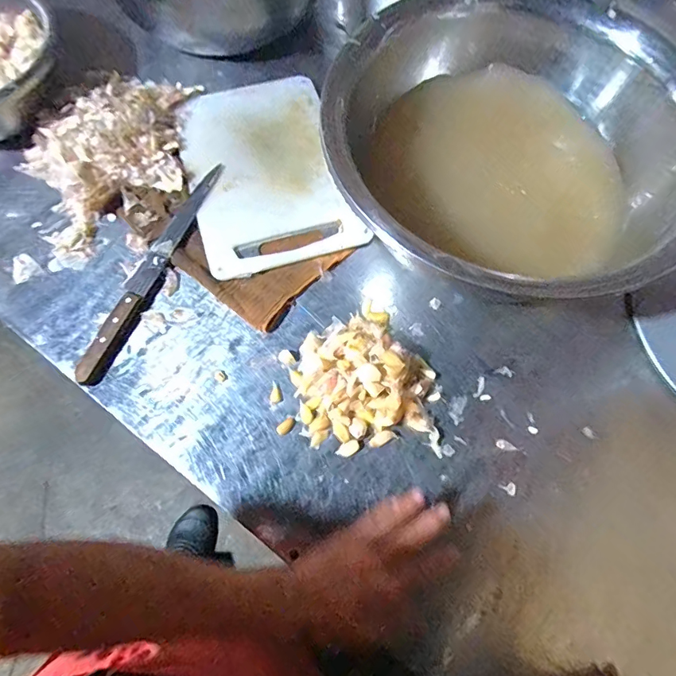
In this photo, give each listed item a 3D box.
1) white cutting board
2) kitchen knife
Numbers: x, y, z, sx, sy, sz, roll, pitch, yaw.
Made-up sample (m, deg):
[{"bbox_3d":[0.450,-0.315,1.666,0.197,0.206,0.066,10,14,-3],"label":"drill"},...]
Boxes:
[{"bbox_3d":[-0.114,-0.266,0.693,0.222,0.017,0.350,-16,71,-7],"label":"white cutting board"},{"bbox_3d":[-0.260,-0.103,0.630,0.036,0.016,0.355,22,71,6],"label":"kitchen knife"}]

